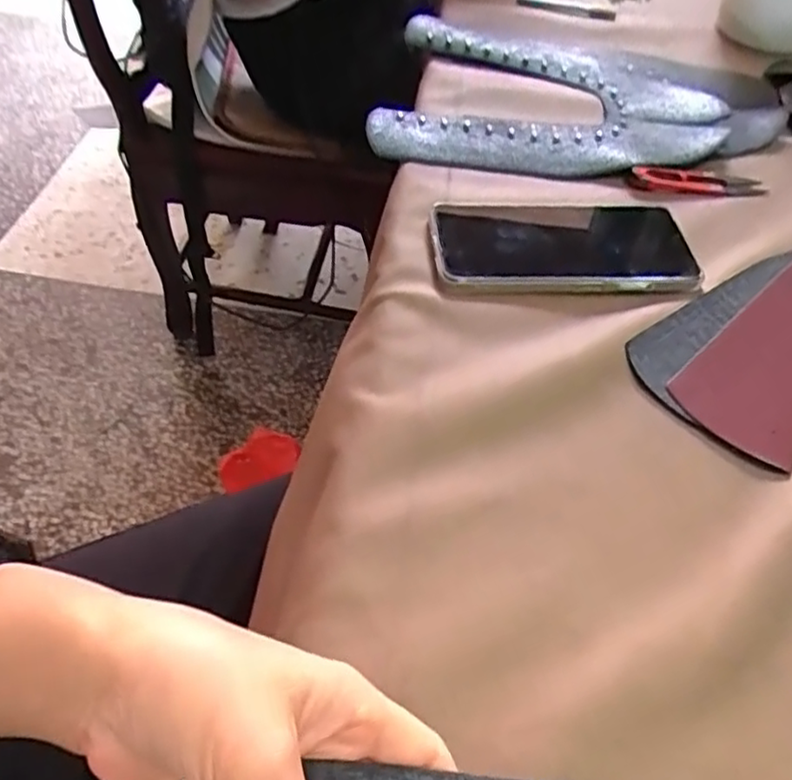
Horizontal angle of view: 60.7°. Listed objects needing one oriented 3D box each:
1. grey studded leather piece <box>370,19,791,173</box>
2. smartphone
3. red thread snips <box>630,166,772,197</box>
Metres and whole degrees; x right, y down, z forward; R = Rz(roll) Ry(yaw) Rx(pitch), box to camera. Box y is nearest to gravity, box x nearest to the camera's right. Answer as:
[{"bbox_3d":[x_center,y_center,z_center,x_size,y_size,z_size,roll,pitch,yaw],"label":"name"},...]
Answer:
[{"bbox_3d":[0.155,-0.245,0.567,0.338,0.022,0.205,2,51,-3],"label":"grey studded leather piece"},{"bbox_3d":[0.109,-0.096,0.437,0.166,0.017,0.082,0,51,-5],"label":"smartphone"},{"bbox_3d":[0.227,-0.157,0.505,0.104,0.006,0.023,2,51,-3],"label":"red thread snips"}]

